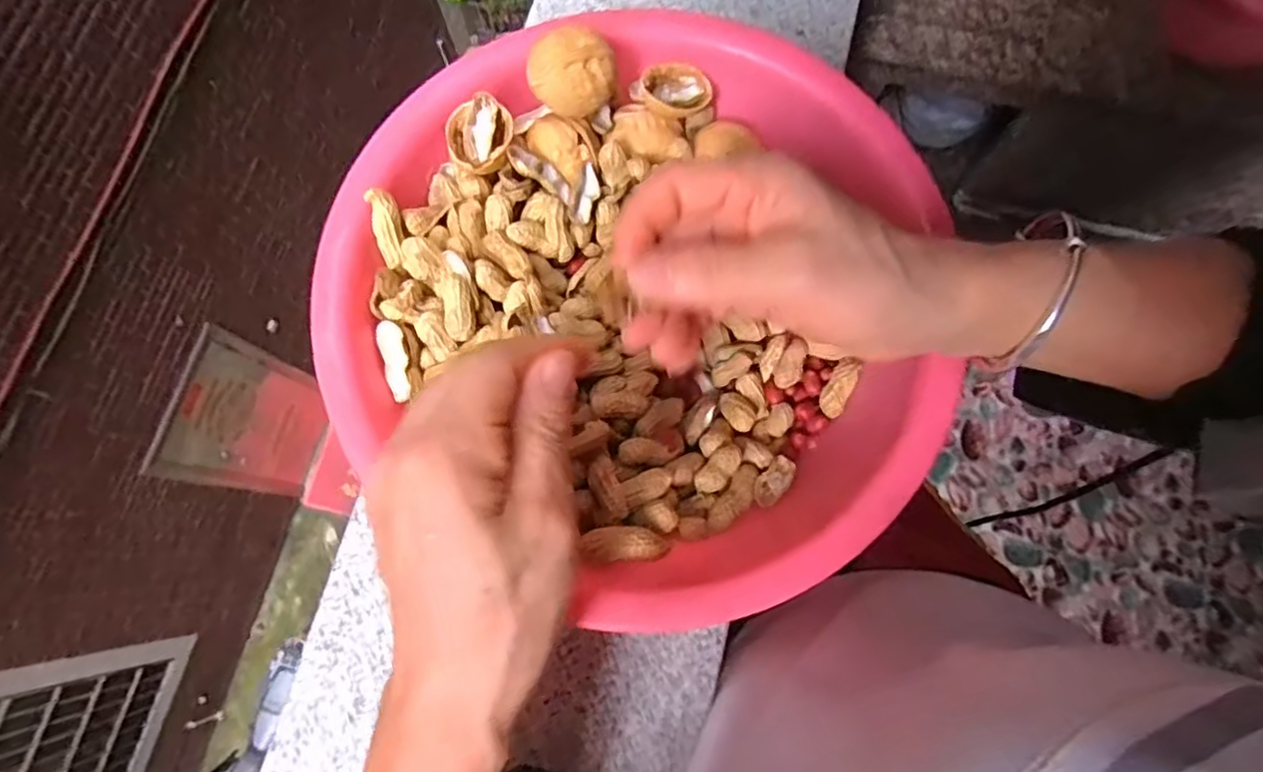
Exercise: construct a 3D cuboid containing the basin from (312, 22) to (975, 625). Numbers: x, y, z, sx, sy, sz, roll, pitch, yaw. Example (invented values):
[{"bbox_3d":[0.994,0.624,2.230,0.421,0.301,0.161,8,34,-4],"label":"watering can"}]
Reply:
[{"bbox_3d":[0.000,-0.032,0.289,0.255,0.078,0.243,0,76,1],"label":"basin"}]

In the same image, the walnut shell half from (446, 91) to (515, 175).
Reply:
[{"bbox_3d":[-0.068,-0.112,0.292,0.029,0.013,0.033,-12,76,-2],"label":"walnut shell half"}]

